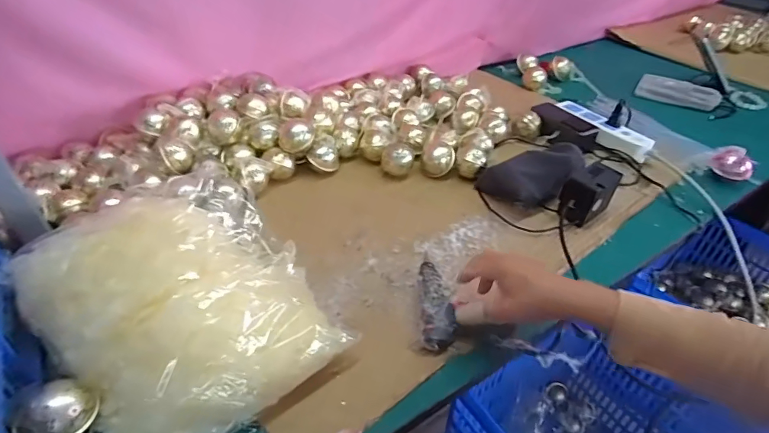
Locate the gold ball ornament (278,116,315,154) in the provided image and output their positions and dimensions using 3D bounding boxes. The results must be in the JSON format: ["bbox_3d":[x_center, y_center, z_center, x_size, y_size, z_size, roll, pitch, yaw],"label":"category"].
[{"bbox_3d":[-0.143,-0.131,0.714,0.056,0.043,0.046,-8,42,-10],"label":"gold ball ornament"}]

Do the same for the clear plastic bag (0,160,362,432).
[{"bbox_3d":[-0.213,0.089,0.453,0.247,0.119,0.273,-28,49,-29],"label":"clear plastic bag"}]

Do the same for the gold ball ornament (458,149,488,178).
[{"bbox_3d":[0.150,-0.093,0.753,0.047,0.041,0.043,19,44,19],"label":"gold ball ornament"}]

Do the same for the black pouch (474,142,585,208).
[{"bbox_3d":[0.249,-0.064,0.719,0.167,0.054,0.103,-14,44,-17],"label":"black pouch"}]

